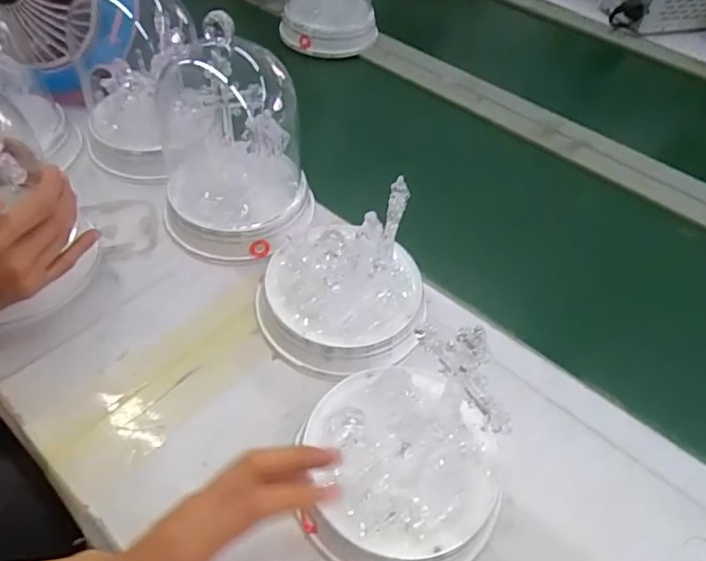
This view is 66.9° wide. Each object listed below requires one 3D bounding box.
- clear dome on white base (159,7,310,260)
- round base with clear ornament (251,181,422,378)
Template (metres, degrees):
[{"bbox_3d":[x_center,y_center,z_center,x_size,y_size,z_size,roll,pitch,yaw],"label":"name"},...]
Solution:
[{"bbox_3d":[-0.115,-0.131,0.495,0.146,0.195,0.163,-5,51,-9],"label":"clear dome on white base"},{"bbox_3d":[-0.013,-0.007,0.433,0.138,0.127,0.121,21,52,13],"label":"round base with clear ornament"}]

